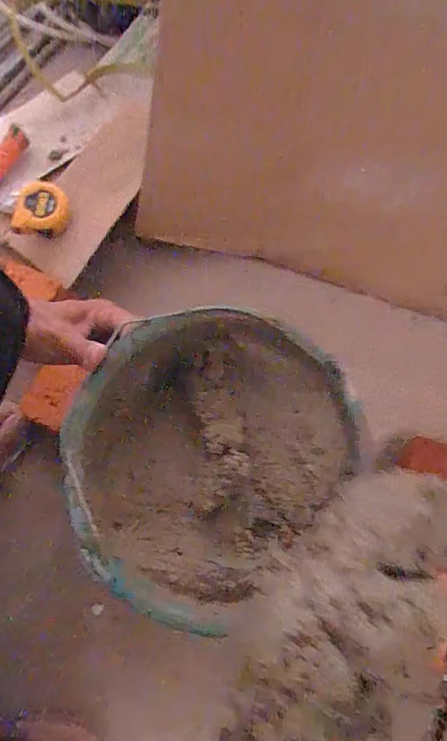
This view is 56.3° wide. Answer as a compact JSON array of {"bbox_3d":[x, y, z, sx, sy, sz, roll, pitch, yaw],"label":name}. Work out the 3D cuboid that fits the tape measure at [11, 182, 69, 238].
[{"bbox_3d":[-0.242,-0.212,0.555,0.069,0.028,0.062,-2,73,1],"label":"tape measure"}]

